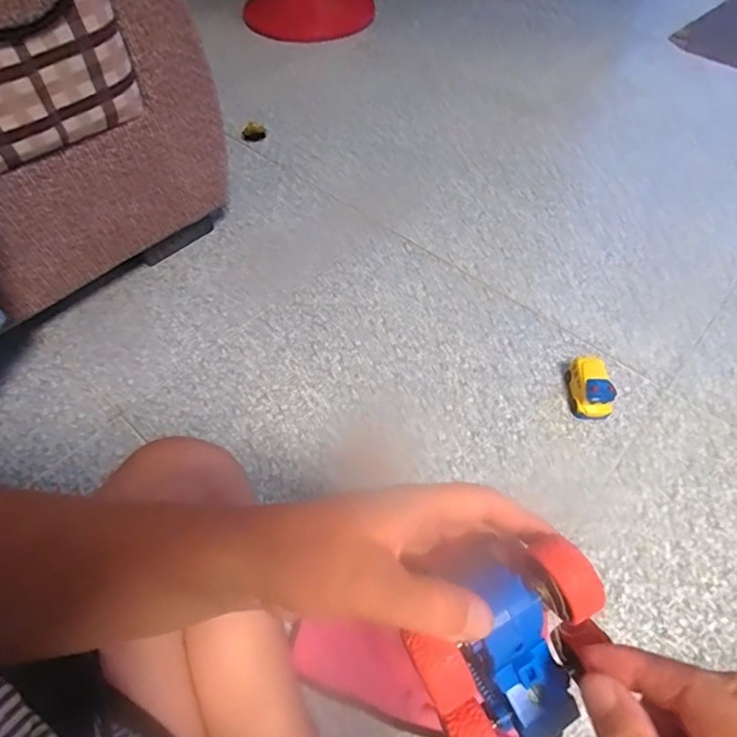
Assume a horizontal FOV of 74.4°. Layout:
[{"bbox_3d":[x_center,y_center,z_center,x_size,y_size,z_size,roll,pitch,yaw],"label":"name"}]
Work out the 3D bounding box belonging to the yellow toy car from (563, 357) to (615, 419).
[{"bbox_3d":[0.341,0.028,0.745,0.058,0.058,0.091,4,54,3],"label":"yellow toy car"}]

